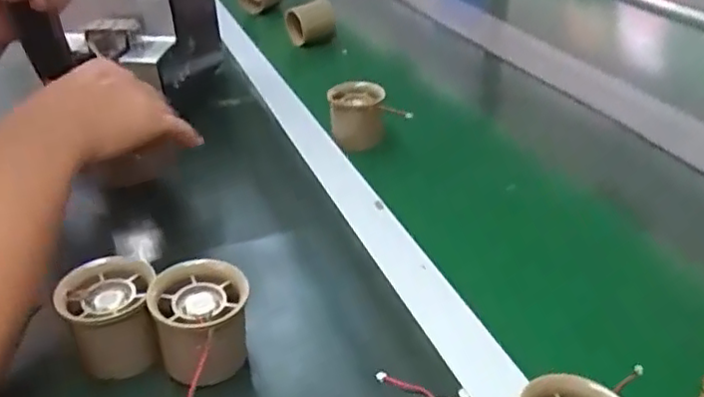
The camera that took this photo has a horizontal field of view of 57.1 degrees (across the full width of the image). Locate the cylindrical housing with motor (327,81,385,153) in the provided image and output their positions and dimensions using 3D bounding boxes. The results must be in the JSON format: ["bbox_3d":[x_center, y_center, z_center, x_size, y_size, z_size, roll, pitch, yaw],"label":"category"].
[{"bbox_3d":[0.004,-0.080,0.645,0.053,0.056,0.051,-1,32,0],"label":"cylindrical housing with motor"}]

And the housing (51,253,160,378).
[{"bbox_3d":[-0.144,0.076,0.391,0.051,0.060,0.052,0,32,0],"label":"housing"}]

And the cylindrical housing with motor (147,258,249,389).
[{"bbox_3d":[-0.088,0.075,0.380,0.052,0.055,0.058,-6,33,-9],"label":"cylindrical housing with motor"}]

